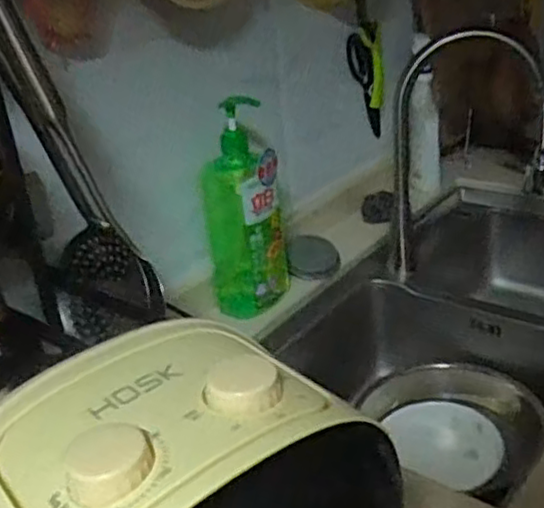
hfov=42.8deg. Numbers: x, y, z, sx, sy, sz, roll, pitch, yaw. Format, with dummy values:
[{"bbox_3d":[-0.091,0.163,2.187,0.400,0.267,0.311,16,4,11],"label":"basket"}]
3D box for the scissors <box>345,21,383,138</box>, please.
[{"bbox_3d":[0.162,-0.289,1.173,0.062,0.213,0.010,-22,44,-8],"label":"scissors"}]

